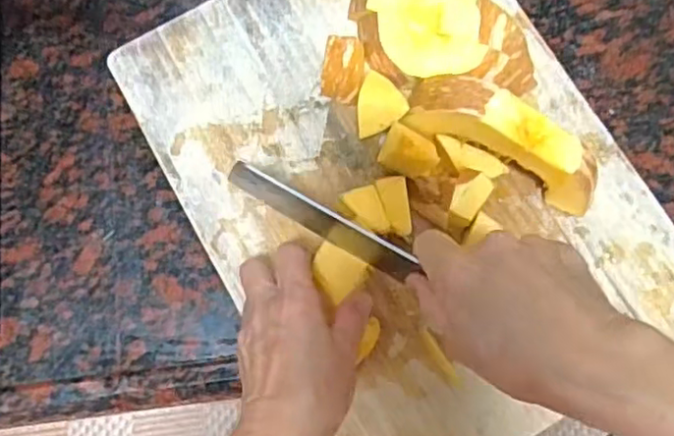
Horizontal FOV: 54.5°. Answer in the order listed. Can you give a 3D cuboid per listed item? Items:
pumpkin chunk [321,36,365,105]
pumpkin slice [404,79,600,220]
[{"bbox_3d":[0.005,-0.107,0.464,0.028,0.030,0.041,6,79,1],"label":"pumpkin chunk"},{"bbox_3d":[0.113,-0.053,0.434,0.137,0.053,0.036,27,80,5],"label":"pumpkin slice"}]

